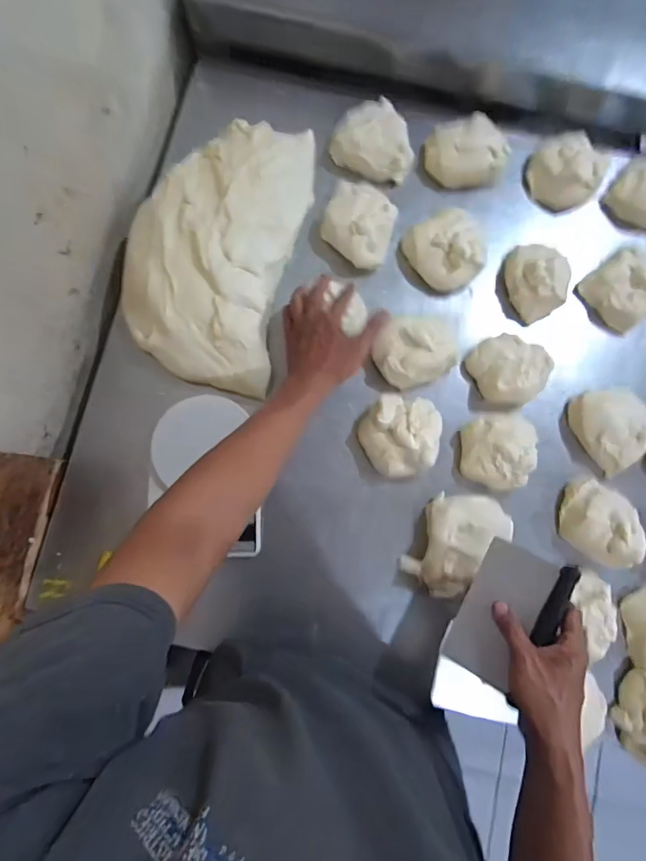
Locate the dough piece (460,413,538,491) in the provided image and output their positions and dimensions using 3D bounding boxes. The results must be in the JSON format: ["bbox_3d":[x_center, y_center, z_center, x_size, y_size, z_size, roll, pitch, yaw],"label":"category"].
[{"bbox_3d":[0.243,0.028,0.586,0.096,0.040,0.102,9,82,0],"label":"dough piece"}]

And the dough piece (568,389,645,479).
[{"bbox_3d":[0.408,-0.007,0.602,0.090,0.045,0.119,-28,83,-5],"label":"dough piece"}]

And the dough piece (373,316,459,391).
[{"bbox_3d":[0.131,-0.119,0.603,0.117,0.041,0.105,-32,84,-5],"label":"dough piece"}]

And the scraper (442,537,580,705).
[{"bbox_3d":[0.209,0.210,0.484,0.098,0.025,0.149,21,83,38],"label":"scraper"}]

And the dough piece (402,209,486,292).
[{"bbox_3d":[0.183,-0.269,0.628,0.101,0.052,0.115,-30,84,-5],"label":"dough piece"}]

